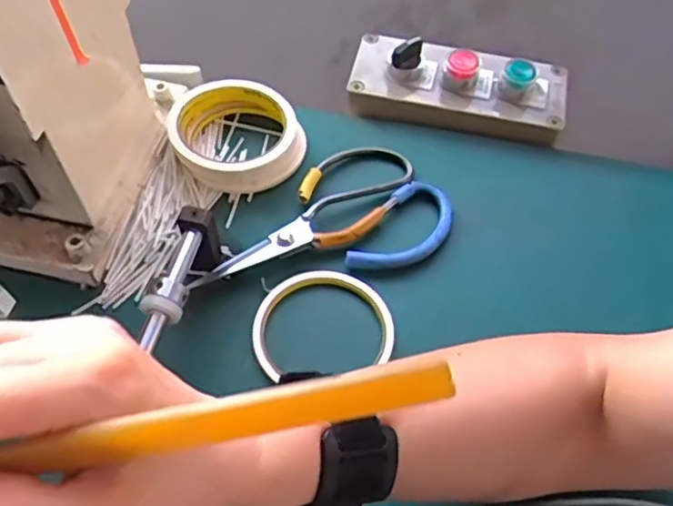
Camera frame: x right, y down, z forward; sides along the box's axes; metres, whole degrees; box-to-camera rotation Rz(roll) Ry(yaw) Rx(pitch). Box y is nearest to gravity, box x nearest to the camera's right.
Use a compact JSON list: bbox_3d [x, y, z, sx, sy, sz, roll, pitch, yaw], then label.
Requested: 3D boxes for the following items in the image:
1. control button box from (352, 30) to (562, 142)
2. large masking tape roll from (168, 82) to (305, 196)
[{"bbox_3d":[0.102,-0.140,0.519,0.176,0.046,0.077,14,58,7],"label":"control button box"},{"bbox_3d":[-0.074,-0.088,0.479,0.095,0.033,0.088,1,57,-1],"label":"large masking tape roll"}]

